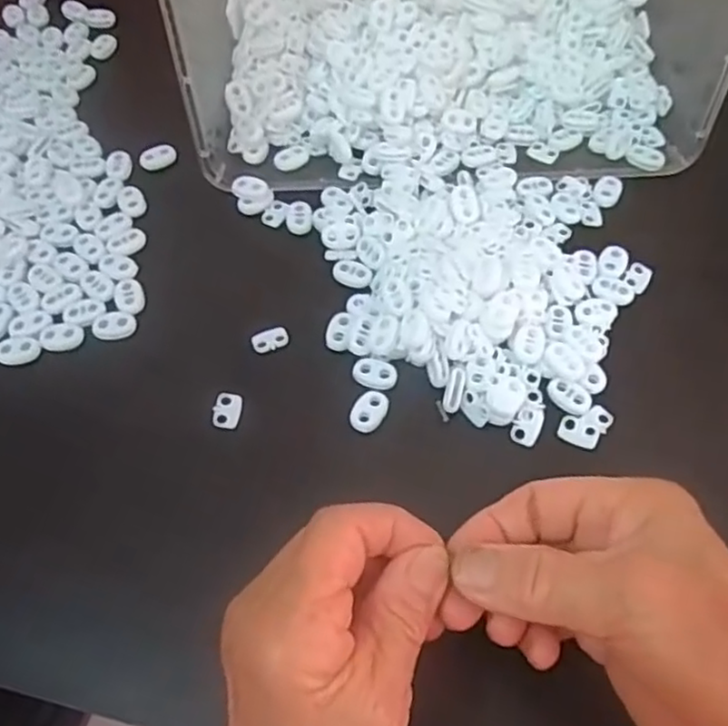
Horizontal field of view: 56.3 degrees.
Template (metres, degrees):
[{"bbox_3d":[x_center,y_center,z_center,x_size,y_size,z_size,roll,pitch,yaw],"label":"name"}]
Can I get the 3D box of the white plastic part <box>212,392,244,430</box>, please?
[{"bbox_3d":[-0.068,0.024,0.342,0.013,0.007,0.018,3,60,4],"label":"white plastic part"}]

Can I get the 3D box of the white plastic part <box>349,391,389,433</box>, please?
[{"bbox_3d":[0.003,0.024,0.337,0.014,0.008,0.023,30,65,17],"label":"white plastic part"}]

